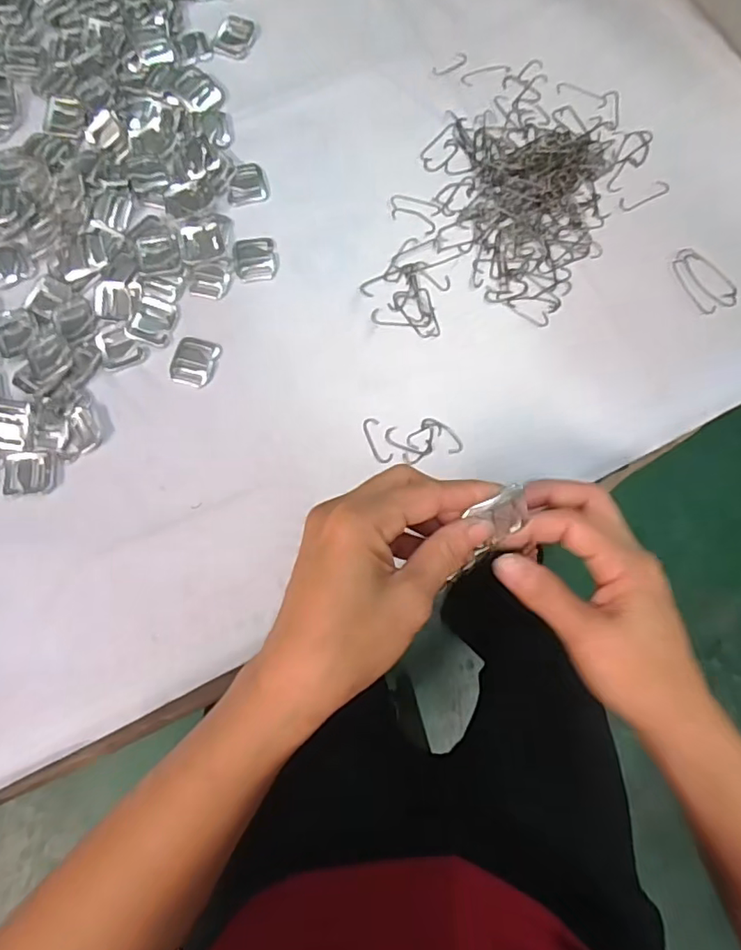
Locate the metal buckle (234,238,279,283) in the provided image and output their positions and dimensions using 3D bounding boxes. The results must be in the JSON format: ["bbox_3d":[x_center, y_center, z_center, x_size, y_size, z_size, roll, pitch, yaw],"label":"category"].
[{"bbox_3d":[-0.085,-0.162,0.415,0.031,0.004,0.035,-7,77,-2],"label":"metal buckle"}]

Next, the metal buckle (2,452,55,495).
[{"bbox_3d":[-0.231,-0.001,0.375,0.032,0.004,0.028,1,76,0],"label":"metal buckle"}]

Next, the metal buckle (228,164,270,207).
[{"bbox_3d":[-0.095,-0.225,0.431,0.030,0.006,0.034,-7,77,-2],"label":"metal buckle"}]

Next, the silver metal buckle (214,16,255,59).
[{"bbox_3d":[-0.113,-0.366,0.463,0.031,0.004,0.043,17,77,4],"label":"silver metal buckle"}]

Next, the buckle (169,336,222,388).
[{"bbox_3d":[-0.126,-0.081,0.395,0.030,0.004,0.035,13,77,3],"label":"buckle"}]

